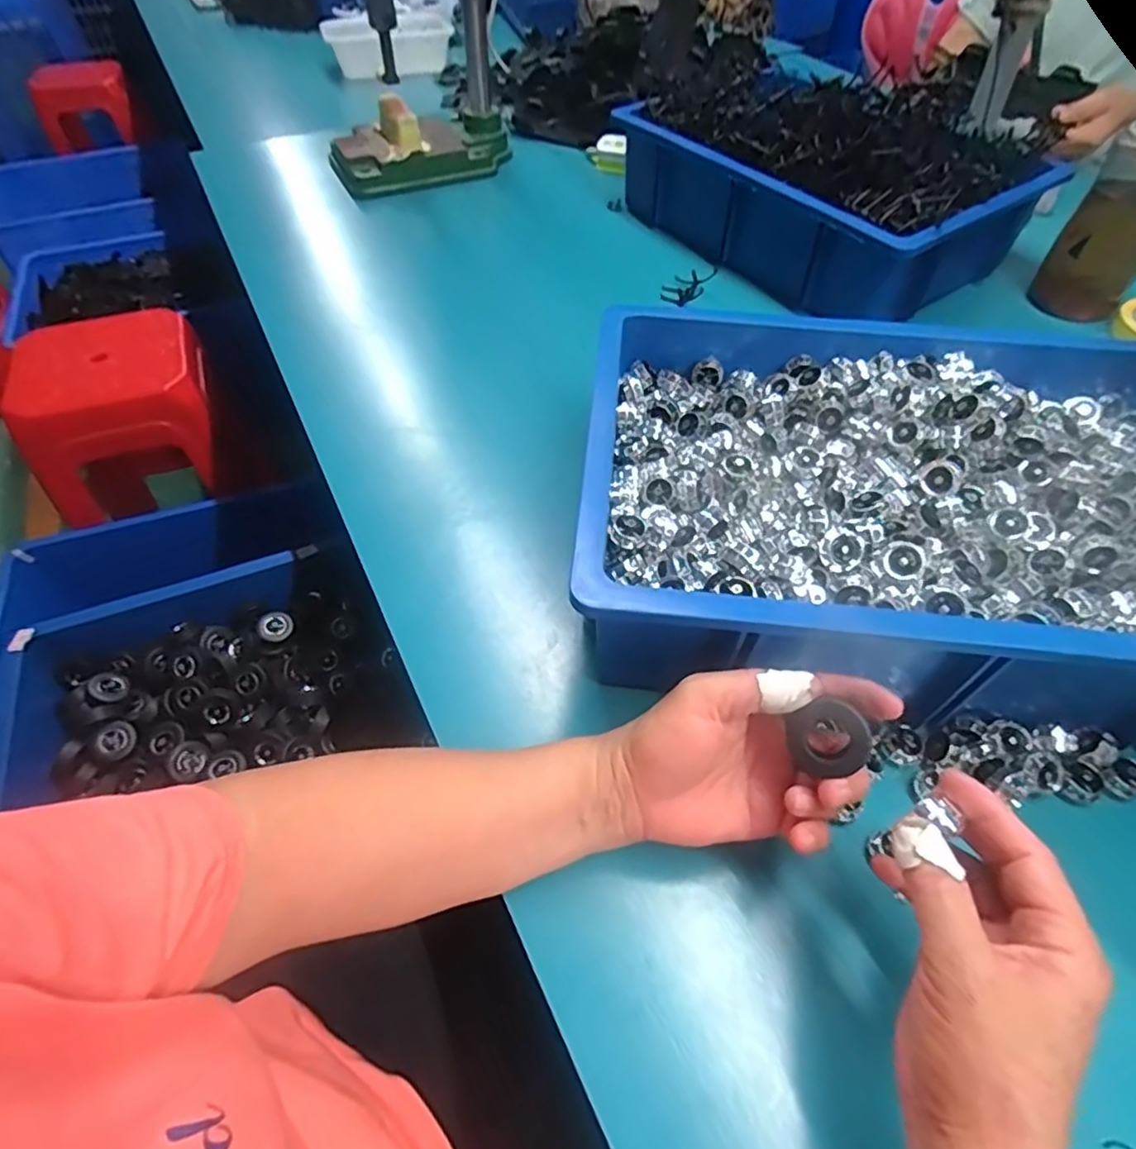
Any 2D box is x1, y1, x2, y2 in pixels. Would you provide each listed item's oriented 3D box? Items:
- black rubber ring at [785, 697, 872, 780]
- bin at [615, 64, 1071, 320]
[{"bbox_3d":[0.123,0.078,0.303,0.034,0.004,0.032,-3,82,22],"label":"black rubber ring"},{"bbox_3d":[0.326,-0.506,0.807,0.331,0.142,0.441,-26,55,-18],"label":"bin"}]

